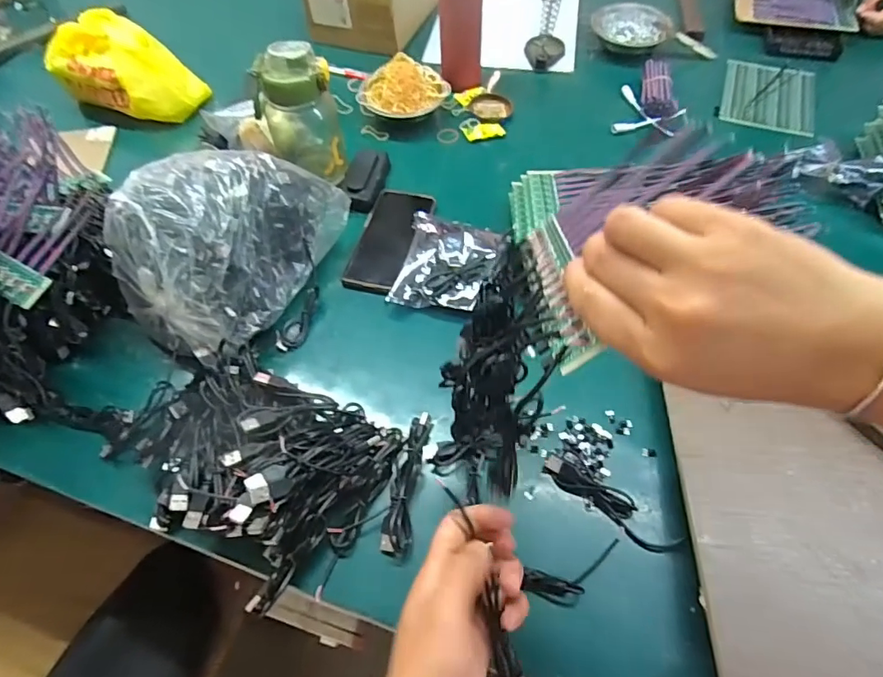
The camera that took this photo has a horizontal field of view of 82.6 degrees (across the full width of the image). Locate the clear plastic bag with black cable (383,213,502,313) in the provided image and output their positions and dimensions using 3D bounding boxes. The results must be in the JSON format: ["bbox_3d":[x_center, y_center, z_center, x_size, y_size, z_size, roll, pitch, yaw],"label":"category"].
[{"bbox_3d":[0.007,-0.090,0.578,0.103,0.027,0.132,10,58,9],"label":"clear plastic bag with black cable"}]

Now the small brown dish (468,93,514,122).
[{"bbox_3d":[0.073,-0.350,0.765,0.065,0.014,0.058,36,65,23],"label":"small brown dish"}]

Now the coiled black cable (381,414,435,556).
[{"bbox_3d":[-0.031,0.125,0.443,0.028,0.025,0.122,7,57,7],"label":"coiled black cable"}]

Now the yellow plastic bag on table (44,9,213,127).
[{"bbox_3d":[-0.480,-0.405,0.755,0.185,0.112,0.120,15,59,12],"label":"yellow plastic bag on table"}]

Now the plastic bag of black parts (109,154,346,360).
[{"bbox_3d":[-0.215,-0.115,0.532,0.132,0.138,0.246,28,62,19],"label":"plastic bag of black parts"}]

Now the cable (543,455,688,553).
[{"bbox_3d":[0.146,0.143,0.436,0.125,0.010,0.028,35,65,23],"label":"cable"}]

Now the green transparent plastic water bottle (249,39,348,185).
[{"bbox_3d":[-0.179,-0.290,0.638,0.087,0.168,0.096,-9,57,-3],"label":"green transparent plastic water bottle"}]

